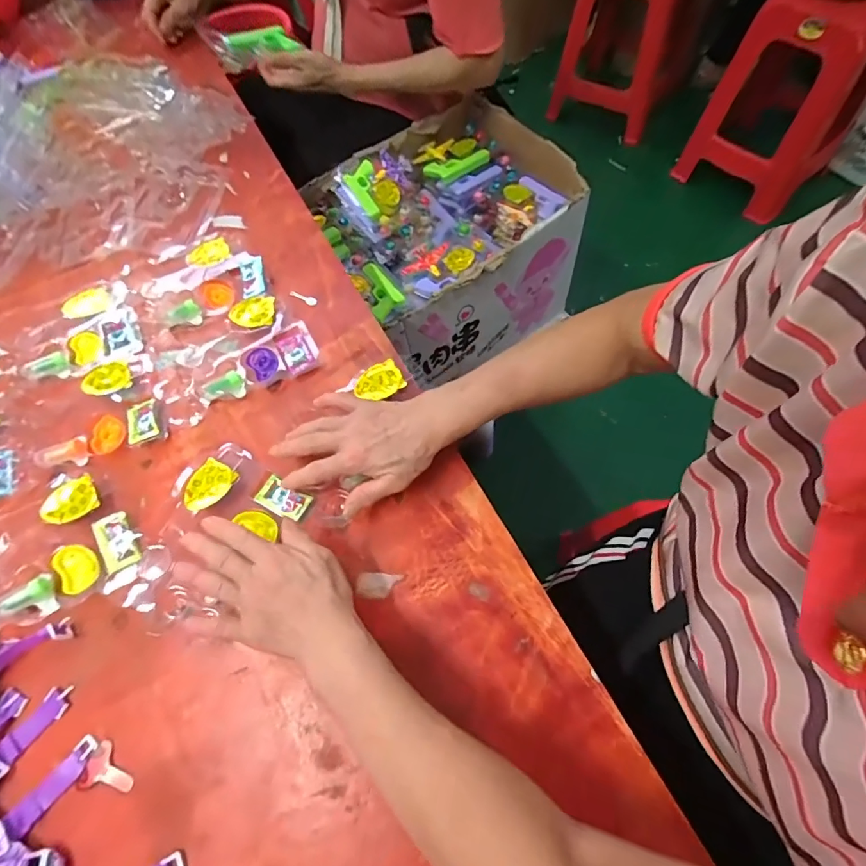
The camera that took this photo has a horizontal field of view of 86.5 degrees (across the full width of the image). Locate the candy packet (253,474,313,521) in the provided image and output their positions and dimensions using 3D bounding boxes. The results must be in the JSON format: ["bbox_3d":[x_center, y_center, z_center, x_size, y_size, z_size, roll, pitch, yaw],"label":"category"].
[{"bbox_3d":[-0.149,0.065,0.457,0.053,0.004,0.031,27,70,14],"label":"candy packet"}]

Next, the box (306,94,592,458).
[{"bbox_3d":[0.028,-0.360,0.898,0.409,0.280,0.391,-28,67,-8],"label":"box"}]

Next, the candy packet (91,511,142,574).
[{"bbox_3d":[-0.308,0.104,0.450,0.037,0.005,0.056,-28,67,-10],"label":"candy packet"}]

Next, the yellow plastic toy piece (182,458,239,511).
[{"bbox_3d":[-0.224,0.054,0.460,0.035,0.013,0.051,26,69,14],"label":"yellow plastic toy piece"}]

